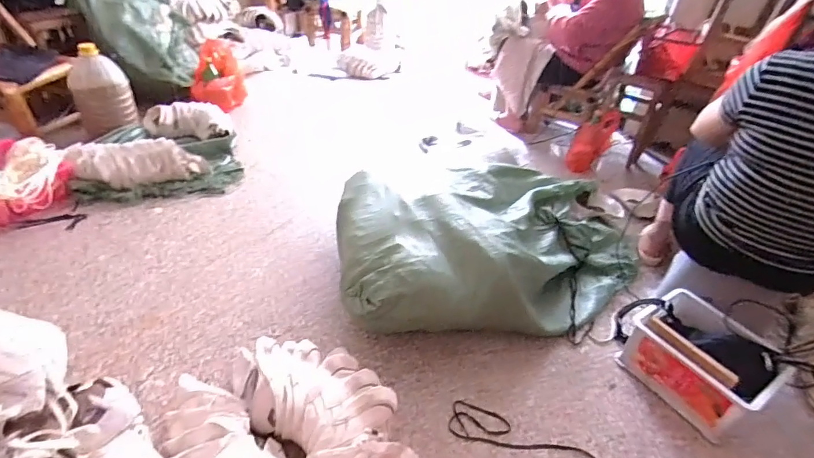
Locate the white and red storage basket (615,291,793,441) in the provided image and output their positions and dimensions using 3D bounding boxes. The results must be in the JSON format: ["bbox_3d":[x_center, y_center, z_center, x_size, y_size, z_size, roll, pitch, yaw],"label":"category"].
[{"bbox_3d":[0.726,0.317,1.097,0.242,0.164,0.299,-20,46,-28],"label":"white and red storage basket"}]

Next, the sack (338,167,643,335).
[{"bbox_3d":[0.305,0.011,1.333,1.053,0.286,0.553,-12,43,-20],"label":"sack"}]

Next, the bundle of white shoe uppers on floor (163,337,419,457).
[{"bbox_3d":[-0.242,0.393,0.865,0.373,0.163,0.437,-26,49,-32],"label":"bundle of white shoe uppers on floor"}]

